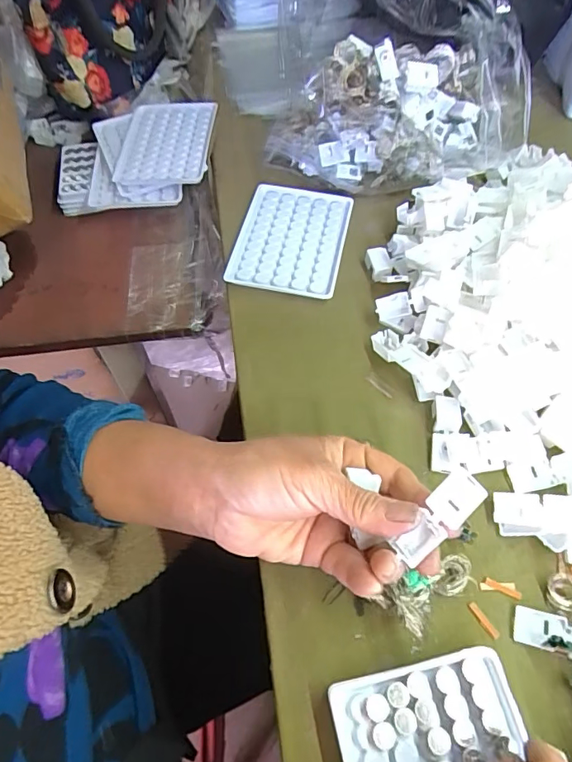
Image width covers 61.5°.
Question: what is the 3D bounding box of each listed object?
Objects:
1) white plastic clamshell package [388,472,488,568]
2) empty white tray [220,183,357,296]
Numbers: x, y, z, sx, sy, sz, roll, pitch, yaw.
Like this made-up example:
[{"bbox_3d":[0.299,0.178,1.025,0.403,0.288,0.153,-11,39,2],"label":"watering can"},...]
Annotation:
[{"bbox_3d":[0.078,0.070,0.246,0.055,0.010,0.019,-43,66,-8],"label":"white plastic clamshell package"},{"bbox_3d":[0.005,-0.130,0.440,0.095,0.015,0.123,9,59,8],"label":"empty white tray"}]

